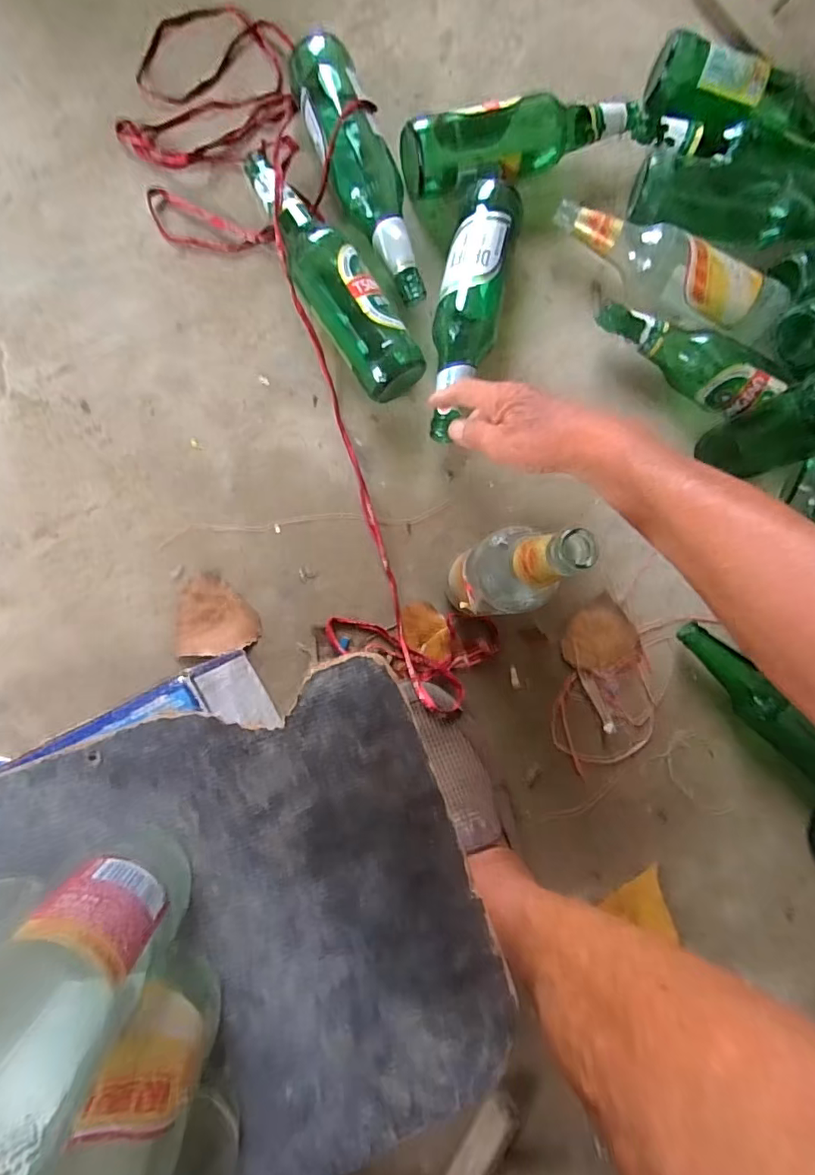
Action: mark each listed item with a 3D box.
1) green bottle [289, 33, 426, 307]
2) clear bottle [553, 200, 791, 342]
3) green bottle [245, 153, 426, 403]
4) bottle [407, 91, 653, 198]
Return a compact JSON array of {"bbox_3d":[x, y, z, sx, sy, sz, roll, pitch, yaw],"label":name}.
[{"bbox_3d":[-0.044,-0.420,0.554,0.068,0.058,0.281,-24,88,-8],"label":"green bottle"},{"bbox_3d":[0.281,-0.346,0.587,0.261,0.065,0.061,27,83,-3],"label":"clear bottle"},{"bbox_3d":[-0.074,-0.314,0.540,0.077,0.066,0.267,-30,90,-7],"label":"green bottle"},{"bbox_3d":[0.133,-0.480,0.580,0.286,0.068,0.067,-20,87,-7],"label":"bottle"}]

